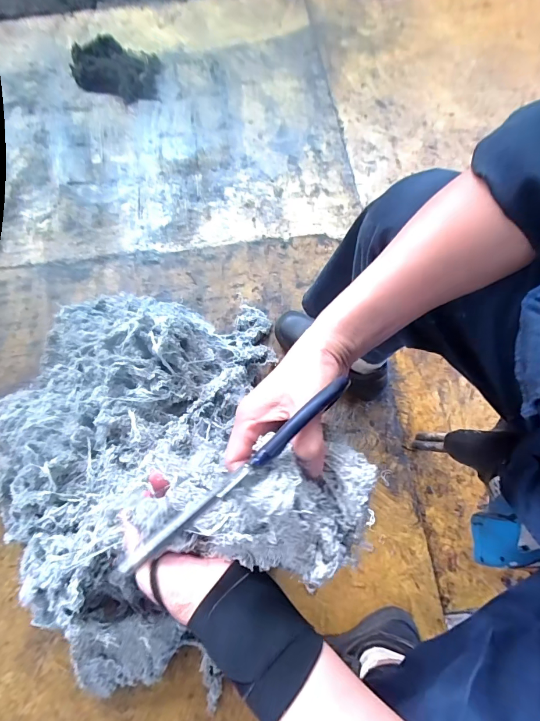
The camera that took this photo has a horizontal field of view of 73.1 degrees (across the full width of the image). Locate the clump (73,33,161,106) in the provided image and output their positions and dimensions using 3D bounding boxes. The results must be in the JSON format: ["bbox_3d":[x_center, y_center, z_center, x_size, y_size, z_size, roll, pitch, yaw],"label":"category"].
[{"bbox_3d":[-0.499,-0.913,1.136,0.332,0.053,0.179,24,74,8],"label":"clump"}]

